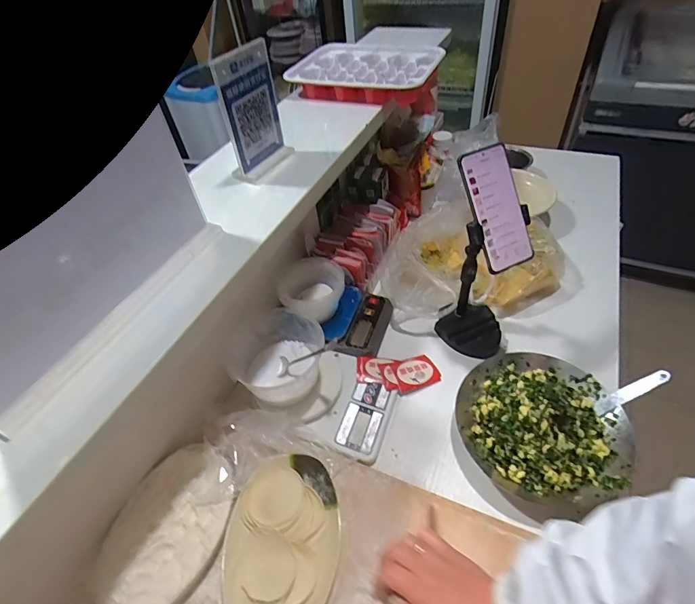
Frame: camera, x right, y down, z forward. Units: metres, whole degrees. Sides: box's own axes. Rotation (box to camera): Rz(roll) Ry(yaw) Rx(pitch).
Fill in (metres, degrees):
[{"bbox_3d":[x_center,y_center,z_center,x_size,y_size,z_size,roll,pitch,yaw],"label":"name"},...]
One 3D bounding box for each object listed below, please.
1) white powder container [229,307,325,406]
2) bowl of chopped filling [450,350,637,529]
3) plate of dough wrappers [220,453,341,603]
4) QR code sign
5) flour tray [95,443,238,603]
[{"bbox_3d":[-0.107,0.092,0.629,0.140,0.094,0.142,-4,47,4],"label":"white powder container"},{"bbox_3d":[0.267,0.166,0.553,0.223,0.073,0.226,16,51,20],"label":"bowl of chopped filling"},{"bbox_3d":[-0.079,0.291,0.488,0.133,0.030,0.195,-4,47,3],"label":"plate of dough wrappers"},{"bbox_3d":[-0.133,-0.262,0.561,0.034,0.164,0.099,18,52,22],"label":"QR code sign"},{"bbox_3d":[-0.222,0.281,0.499,0.131,0.043,0.199,15,51,20],"label":"flour tray"}]

